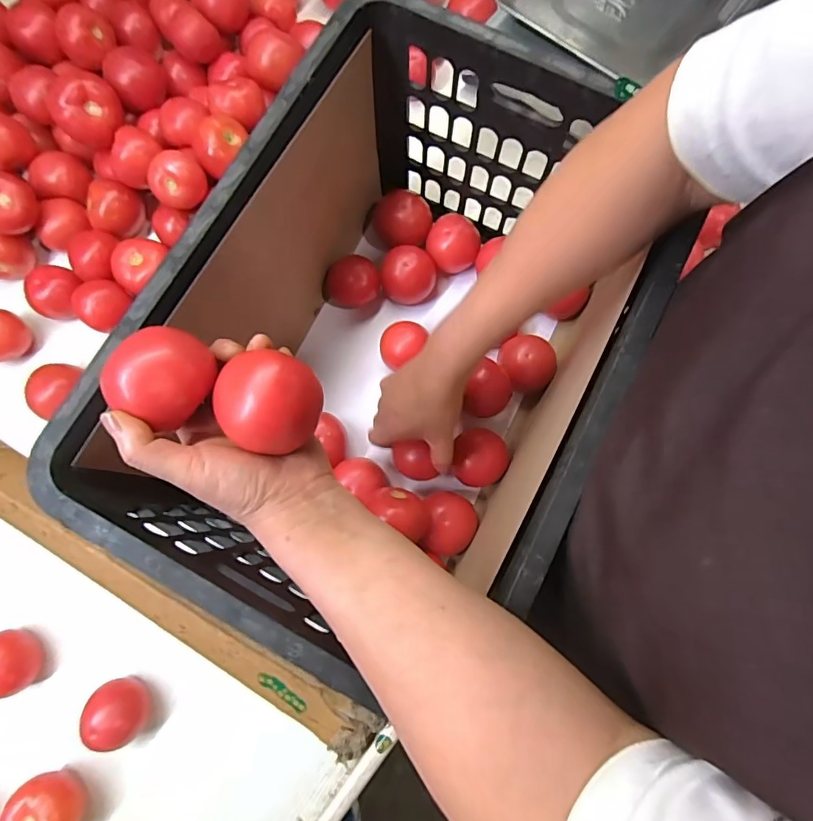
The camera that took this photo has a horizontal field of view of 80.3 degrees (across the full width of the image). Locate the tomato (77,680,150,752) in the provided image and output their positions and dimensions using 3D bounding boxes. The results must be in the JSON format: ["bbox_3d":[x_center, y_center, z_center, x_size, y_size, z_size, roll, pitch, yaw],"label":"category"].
[{"bbox_3d":[-0.303,0.317,0.510,0.053,0.050,0.060,-40,82,-8],"label":"tomato"}]

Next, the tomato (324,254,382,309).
[{"bbox_3d":[-0.065,-0.158,0.599,0.066,0.049,0.060,4,78,0],"label":"tomato"}]

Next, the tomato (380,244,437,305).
[{"bbox_3d":[0.003,-0.169,0.599,0.065,0.050,0.062,5,78,1],"label":"tomato"}]

